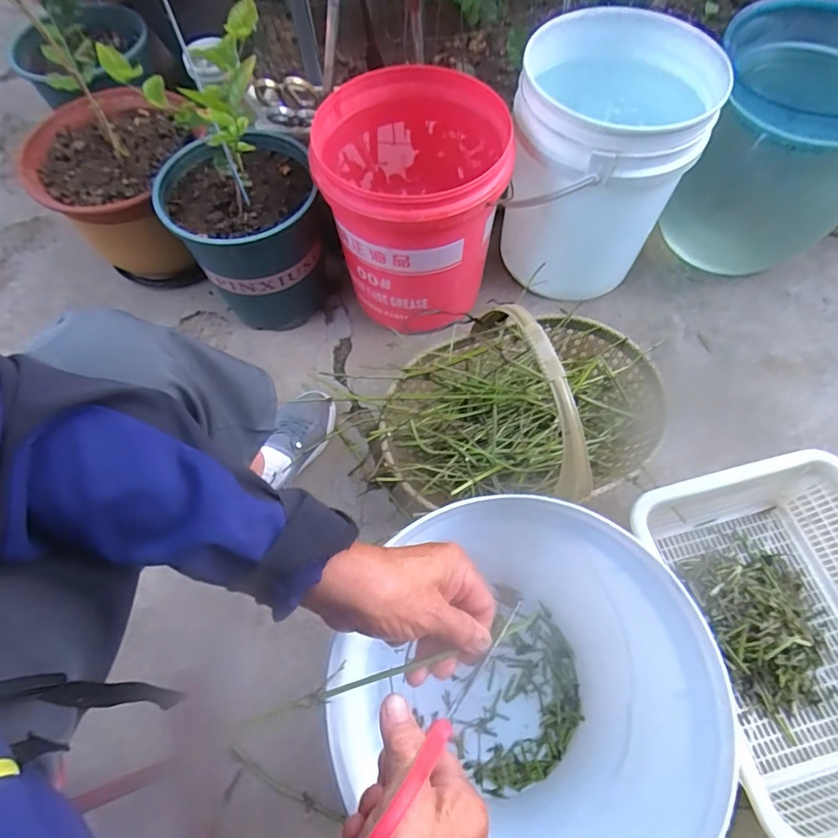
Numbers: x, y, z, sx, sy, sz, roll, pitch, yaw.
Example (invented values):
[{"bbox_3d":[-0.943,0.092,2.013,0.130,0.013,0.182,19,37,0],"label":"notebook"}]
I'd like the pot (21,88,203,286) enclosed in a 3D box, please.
[{"bbox_3d":[-0.538,-0.425,0.957,0.269,0.230,0.272,-1,63,2],"label":"pot"}]

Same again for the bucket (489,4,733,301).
[{"bbox_3d":[0.288,-0.419,0.861,0.276,0.337,0.276,16,65,10],"label":"bucket"}]

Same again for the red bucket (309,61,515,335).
[{"bbox_3d":[-0.015,-0.342,0.853,0.277,0.313,0.267,-1,63,2],"label":"red bucket"}]

